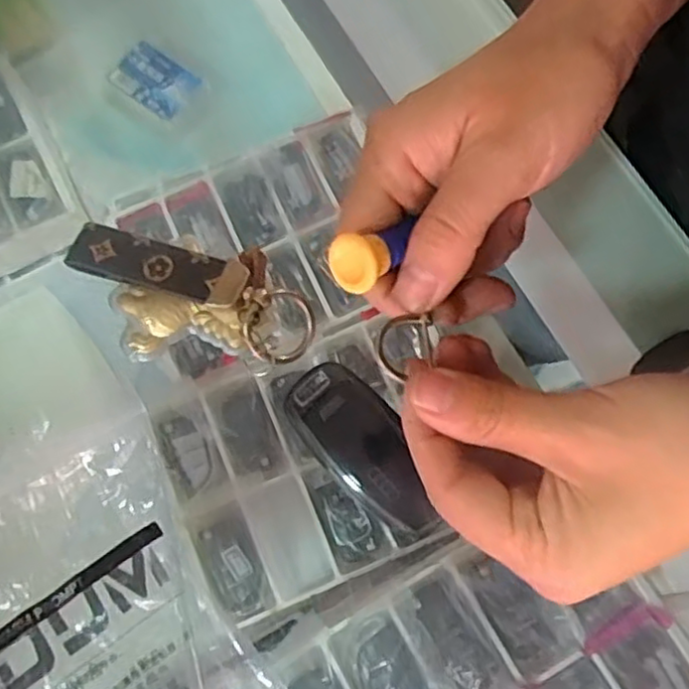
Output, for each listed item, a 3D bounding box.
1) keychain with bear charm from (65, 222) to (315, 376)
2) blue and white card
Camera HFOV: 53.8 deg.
[{"bbox_3d":[-0.067,-0.019,0.287,0.109,0.024,0.049,10,76,5],"label":"keychain with bear charm"},{"bbox_3d":[-0.180,-0.251,0.644,0.079,0.006,0.052,35,83,8],"label":"blue and white card"}]

